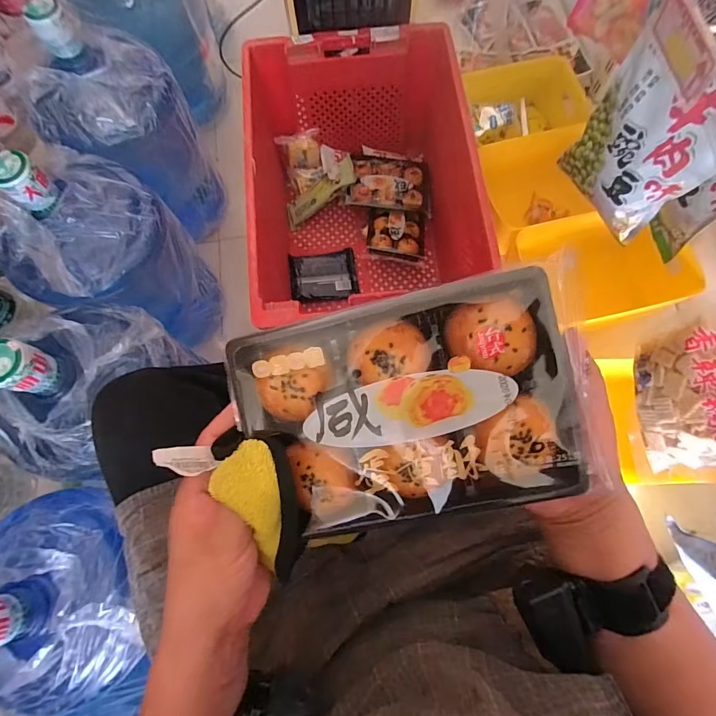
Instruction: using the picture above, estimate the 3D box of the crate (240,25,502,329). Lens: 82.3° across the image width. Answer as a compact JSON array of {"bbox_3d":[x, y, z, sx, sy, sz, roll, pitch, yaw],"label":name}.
[{"bbox_3d":[0.005,-0.340,0.907,0.421,0.327,0.567,-5,75,-1],"label":"crate"}]

